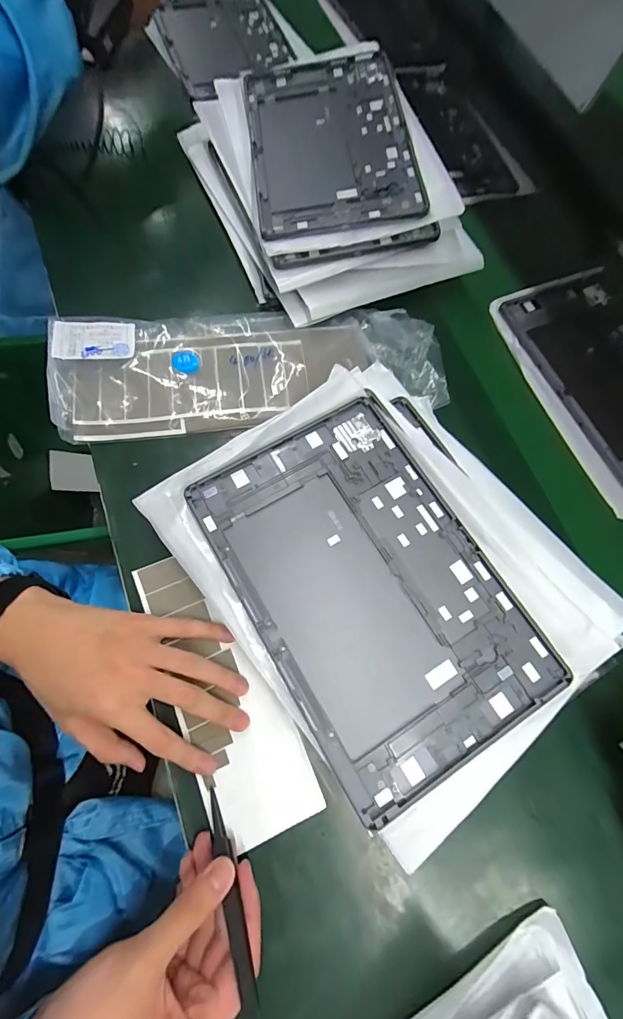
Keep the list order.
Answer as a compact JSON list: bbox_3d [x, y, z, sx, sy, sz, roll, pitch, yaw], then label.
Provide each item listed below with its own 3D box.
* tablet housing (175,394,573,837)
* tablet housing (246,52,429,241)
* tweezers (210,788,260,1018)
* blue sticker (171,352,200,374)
[{"bbox_3d":[0.040,0.051,0.297,0.165,0.008,0.252,-30,75,-11],"label":"tablet housing"},{"bbox_3d":[0.020,-0.391,0.440,0.165,0.012,0.248,-9,74,-1],"label":"tablet housing"},{"bbox_3d":[-0.052,0.239,0.261,0.011,0.013,0.112,-20,49,-8],"label":"tweezers"},{"bbox_3d":[-0.120,-0.140,0.394,0.025,0.008,0.024,-42,82,-17],"label":"blue sticker"}]

